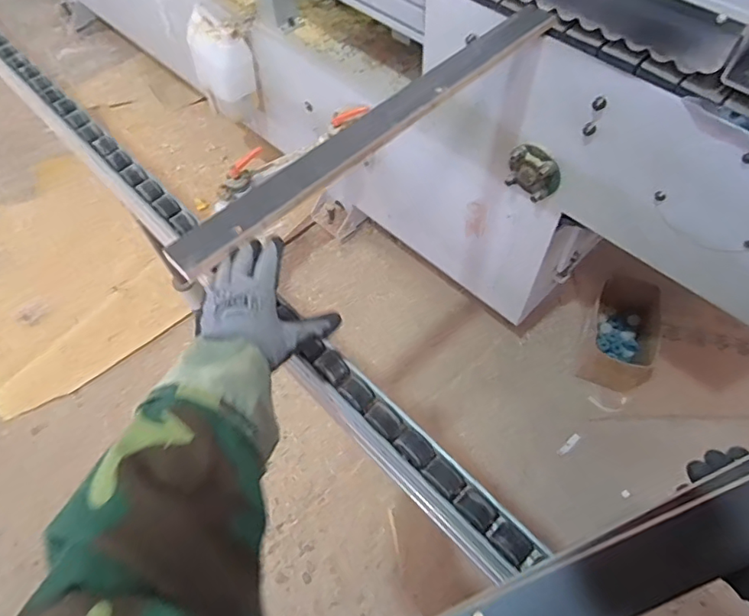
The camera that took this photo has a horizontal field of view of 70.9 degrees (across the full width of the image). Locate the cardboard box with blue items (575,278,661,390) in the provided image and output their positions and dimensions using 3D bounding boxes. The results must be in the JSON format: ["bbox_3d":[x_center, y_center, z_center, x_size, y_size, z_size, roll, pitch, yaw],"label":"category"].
[{"bbox_3d":[0.708,0.079,1.481,0.186,0.126,0.287,21,61,14],"label":"cardboard box with blue items"}]

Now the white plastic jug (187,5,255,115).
[{"bbox_3d":[-0.437,-0.711,1.509,0.148,0.244,0.100,31,64,19],"label":"white plastic jug"}]

